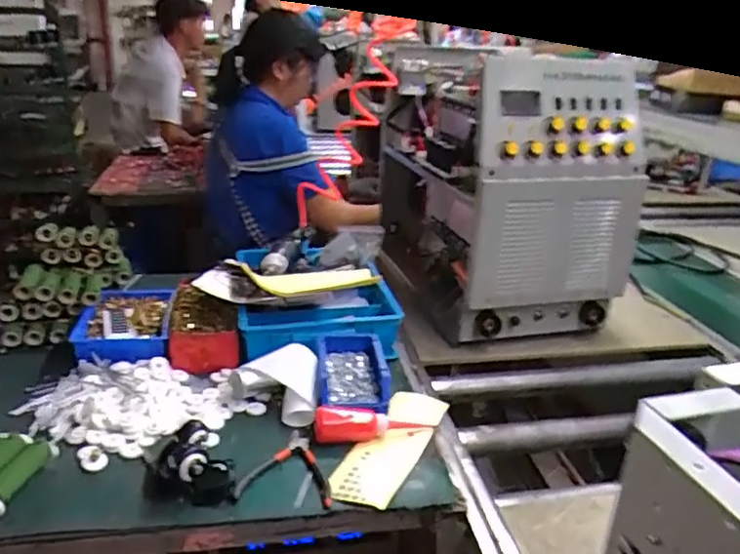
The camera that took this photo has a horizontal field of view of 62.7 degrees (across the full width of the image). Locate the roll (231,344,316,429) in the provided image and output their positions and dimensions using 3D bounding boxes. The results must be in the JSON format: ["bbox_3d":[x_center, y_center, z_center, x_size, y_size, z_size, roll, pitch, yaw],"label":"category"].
[{"bbox_3d":[-0.122,0.155,0.930,0.145,0.063,0.124,16,26,28],"label":"roll"}]

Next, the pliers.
[{"bbox_3d":[-0.104,0.243,0.785,0.113,0.009,0.143,3,22,0],"label":"pliers"}]

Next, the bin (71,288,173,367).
[{"bbox_3d":[-0.418,0.082,1.044,0.147,0.051,0.215,-2,23,-12],"label":"bin"}]

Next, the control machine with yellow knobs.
[{"bbox_3d":[0.259,-0.209,1.329,0.361,0.482,0.636,-1,23,-9],"label":"control machine with yellow knobs"}]

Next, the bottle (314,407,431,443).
[{"bbox_3d":[0.005,0.206,0.861,0.170,0.037,0.045,-2,23,-12],"label":"bottle"}]

